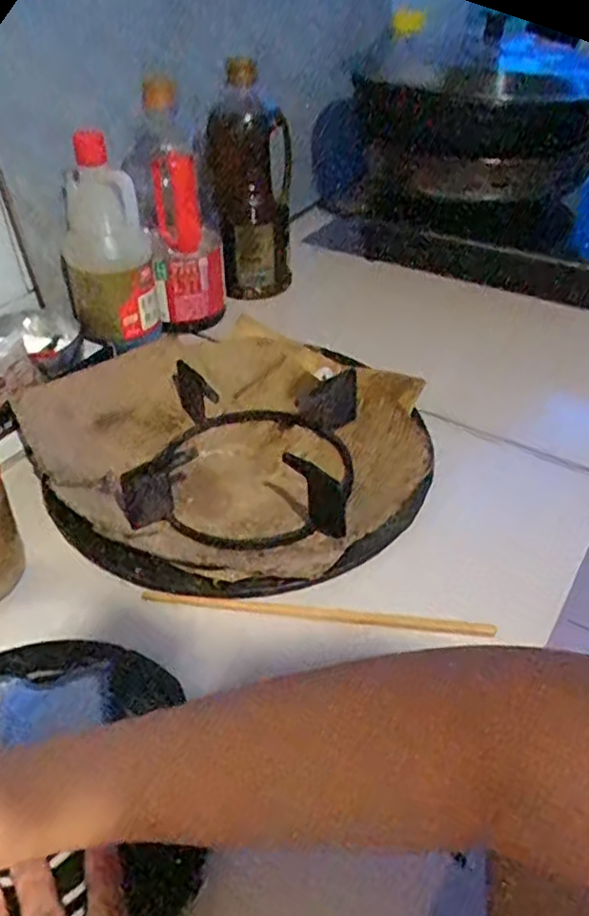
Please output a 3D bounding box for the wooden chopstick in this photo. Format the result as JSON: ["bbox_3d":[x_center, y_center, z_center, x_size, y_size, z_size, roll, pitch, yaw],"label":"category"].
[{"bbox_3d":[0.015,0.108,0.472,0.239,0.012,0.011,4,39,6],"label":"wooden chopstick"}]

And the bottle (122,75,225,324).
[{"bbox_3d":[-0.119,-0.248,0.709,0.095,0.233,0.071,-17,41,-19],"label":"bottle"}]

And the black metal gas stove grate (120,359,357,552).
[{"bbox_3d":[-0.039,-0.008,0.604,0.180,0.061,0.191,5,39,7],"label":"black metal gas stove grate"}]

